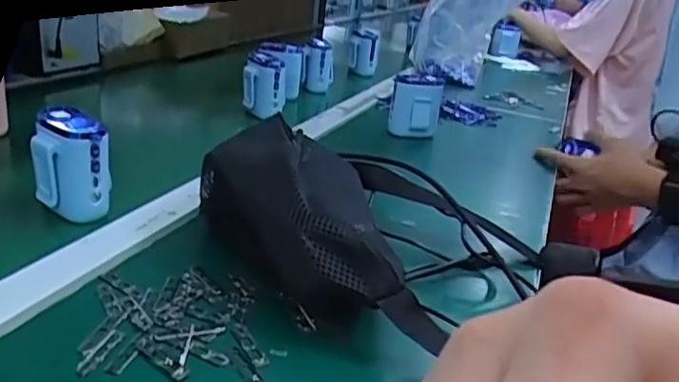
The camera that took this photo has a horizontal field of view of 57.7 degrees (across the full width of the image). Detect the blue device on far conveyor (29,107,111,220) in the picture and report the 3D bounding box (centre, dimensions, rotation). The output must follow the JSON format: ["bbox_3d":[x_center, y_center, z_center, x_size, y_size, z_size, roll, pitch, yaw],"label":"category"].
[{"bbox_3d":[-0.227,-0.024,0.518,0.051,0.080,0.053,-9,27,-36],"label":"blue device on far conveyor"}]

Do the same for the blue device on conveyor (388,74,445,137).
[{"bbox_3d":[0.108,-0.121,0.868,0.069,0.089,0.070,10,22,5],"label":"blue device on conveyor"}]

